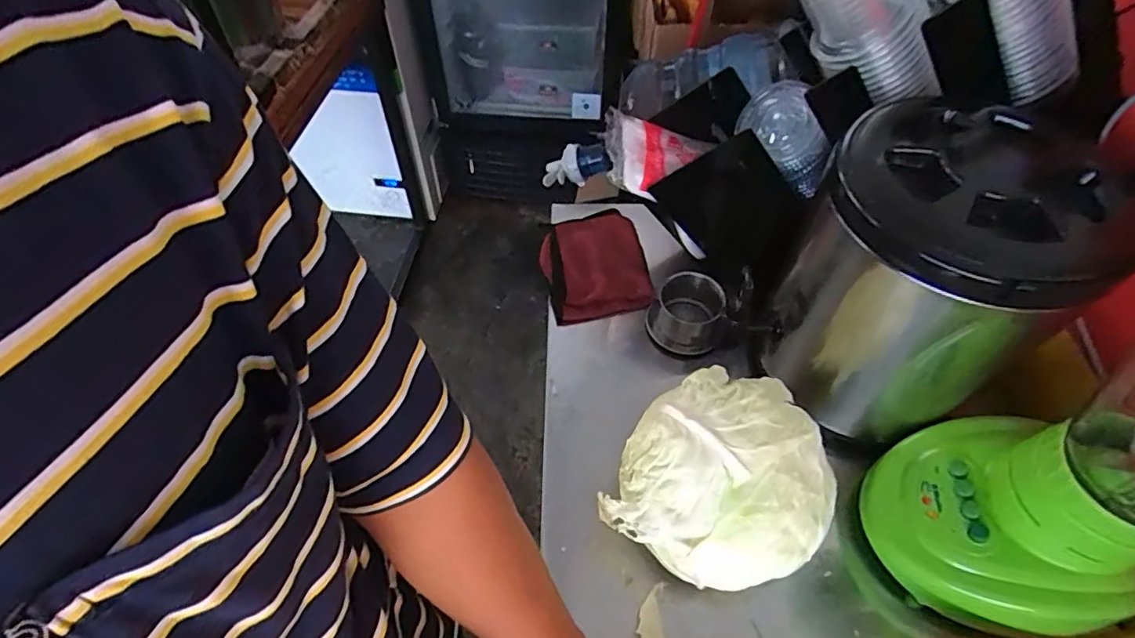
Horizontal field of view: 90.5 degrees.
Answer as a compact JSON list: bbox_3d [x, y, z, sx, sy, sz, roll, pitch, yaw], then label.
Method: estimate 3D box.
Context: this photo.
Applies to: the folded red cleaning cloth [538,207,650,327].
[{"bbox_3d":[0.034,-0.071,0.724,0.127,0.037,0.157,-9,54,-7],"label":"folded red cleaning cloth"}]

